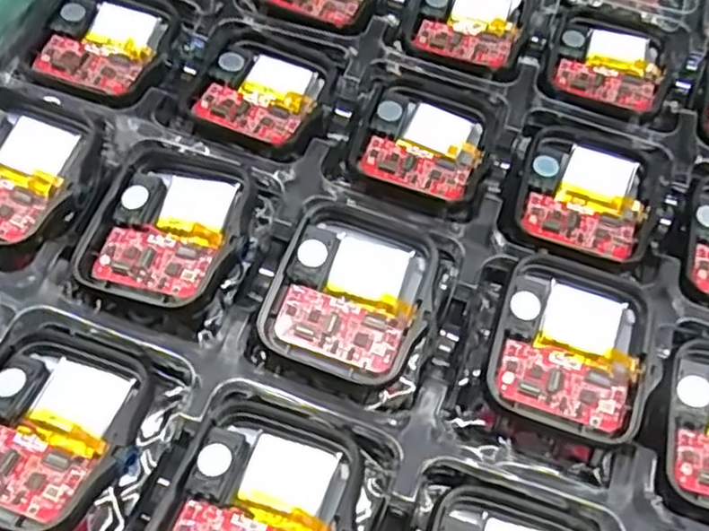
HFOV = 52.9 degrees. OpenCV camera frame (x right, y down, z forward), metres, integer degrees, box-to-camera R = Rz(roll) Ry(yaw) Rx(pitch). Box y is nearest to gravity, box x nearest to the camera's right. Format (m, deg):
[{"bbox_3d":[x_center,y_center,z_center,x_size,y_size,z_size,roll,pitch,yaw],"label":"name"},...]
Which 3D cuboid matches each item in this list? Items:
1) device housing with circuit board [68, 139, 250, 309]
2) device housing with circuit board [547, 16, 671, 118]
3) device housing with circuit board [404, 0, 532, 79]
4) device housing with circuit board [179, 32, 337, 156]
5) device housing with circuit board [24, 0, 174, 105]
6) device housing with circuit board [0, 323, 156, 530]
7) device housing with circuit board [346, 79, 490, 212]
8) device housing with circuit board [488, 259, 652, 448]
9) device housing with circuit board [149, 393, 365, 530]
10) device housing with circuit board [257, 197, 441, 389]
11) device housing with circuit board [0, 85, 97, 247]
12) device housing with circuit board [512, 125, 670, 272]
[{"bbox_3d":[-0.046,-0.011,0.181,0.037,0.010,0.043,18,59,6],"label":"device housing with circuit board"},{"bbox_3d":[0.082,-0.066,0.230,0.035,0.006,0.044,18,59,6],"label":"device housing with circuit board"},{"bbox_3d":[0.038,-0.080,0.235,0.036,0.004,0.045,17,59,6],"label":"device housing with circuit board"},{"bbox_3d":[-0.026,-0.053,0.212,0.037,0.008,0.043,18,59,6],"label":"device housing with circuit board"},{"bbox_3d":[-0.076,-0.069,0.217,0.039,0.006,0.045,19,59,7],"label":"device housing with circuit board"},{"bbox_3d":[-0.066,0.035,0.155,0.040,0.013,0.045,17,59,6],"label":"device housing with circuit board"},{"bbox_3d":[0.019,-0.035,0.206,0.036,0.006,0.041,18,59,6],"label":"device housing with circuit board"},{"bbox_3d":[0.052,0.019,0.173,0.035,0.009,0.042,16,59,5],"label":"device housing with circuit board"},{"bbox_3d":[-0.019,0.050,0.149,0.038,0.012,0.043,20,59,7],"label":"device housing with circuit board"},{"bbox_3d":[0.000,0.006,0.176,0.037,0.010,0.042,18,59,6],"label":"device housing with circuit board"},{"bbox_3d":[-0.089,-0.025,0.187,0.036,0.012,0.043,21,59,8],"label":"device housing with circuit board"},{"bbox_3d":[0.066,-0.020,0.202,0.038,0.005,0.045,23,60,9],"label":"device housing with circuit board"}]

